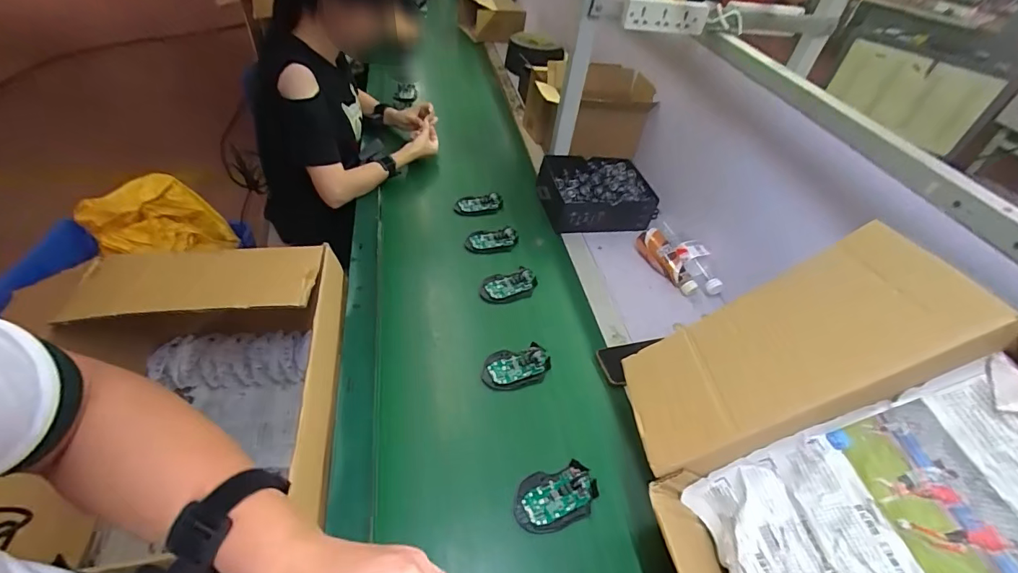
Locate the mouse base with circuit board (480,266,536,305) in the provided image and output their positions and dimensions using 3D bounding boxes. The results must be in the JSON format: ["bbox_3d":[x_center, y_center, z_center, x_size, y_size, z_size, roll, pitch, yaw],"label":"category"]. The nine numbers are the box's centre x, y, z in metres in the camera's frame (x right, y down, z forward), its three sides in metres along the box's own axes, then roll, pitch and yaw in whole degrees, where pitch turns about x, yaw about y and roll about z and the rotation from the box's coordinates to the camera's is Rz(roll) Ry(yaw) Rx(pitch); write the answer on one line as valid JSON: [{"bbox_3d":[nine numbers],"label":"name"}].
[{"bbox_3d":[0.001,-0.002,0.878,0.112,0.022,0.067,-5,43,-15],"label":"mouse base with circuit board"}]

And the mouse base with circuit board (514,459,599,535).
[{"bbox_3d":[0.063,0.281,0.603,0.112,0.021,0.073,-6,43,-16],"label":"mouse base with circuit board"}]

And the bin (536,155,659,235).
[{"bbox_3d":[0.204,-0.224,1.072,0.270,0.096,0.195,-2,45,-8],"label":"bin"}]

